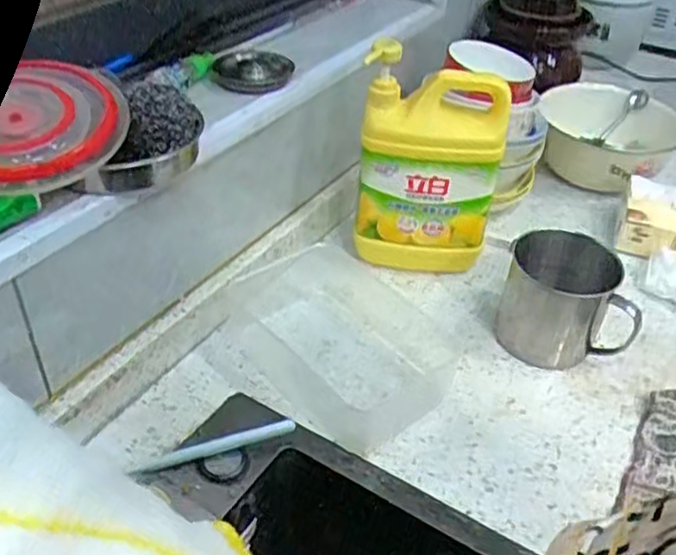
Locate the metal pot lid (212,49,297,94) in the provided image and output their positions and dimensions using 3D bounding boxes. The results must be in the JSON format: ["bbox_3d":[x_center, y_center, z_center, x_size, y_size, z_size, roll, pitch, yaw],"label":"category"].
[{"bbox_3d":[-0.090,-0.210,0.703,0.072,0.020,0.063,15,40,13],"label":"metal pot lid"}]

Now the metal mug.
[{"bbox_3d":[0.232,0.022,0.714,0.112,0.097,0.107,7,39,4],"label":"metal mug"}]

